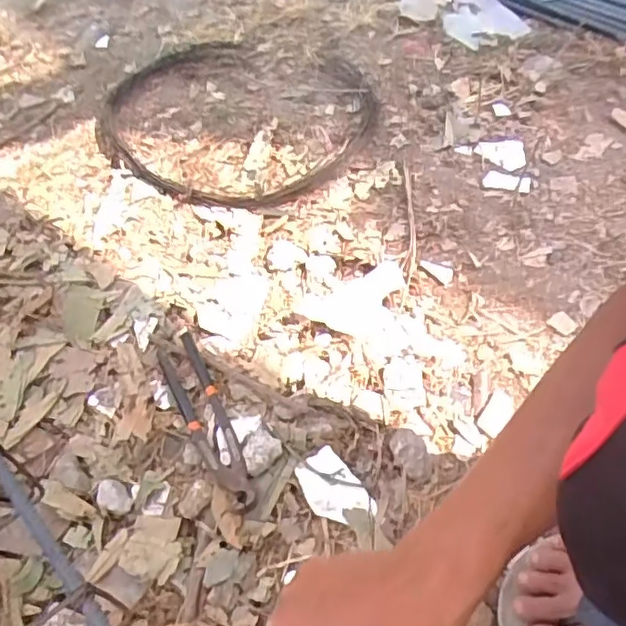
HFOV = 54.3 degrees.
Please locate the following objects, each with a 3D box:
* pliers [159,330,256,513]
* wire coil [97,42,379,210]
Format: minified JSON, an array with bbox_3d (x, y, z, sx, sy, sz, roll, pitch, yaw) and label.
[{"bbox_3d":[-0.116,0.109,0.645,0.045,0.021,0.224,-22,57,-11],"label":"pliers"},{"bbox_3d":[-0.125,-0.291,0.907,0.423,0.046,0.322,12,57,12],"label":"wire coil"}]

